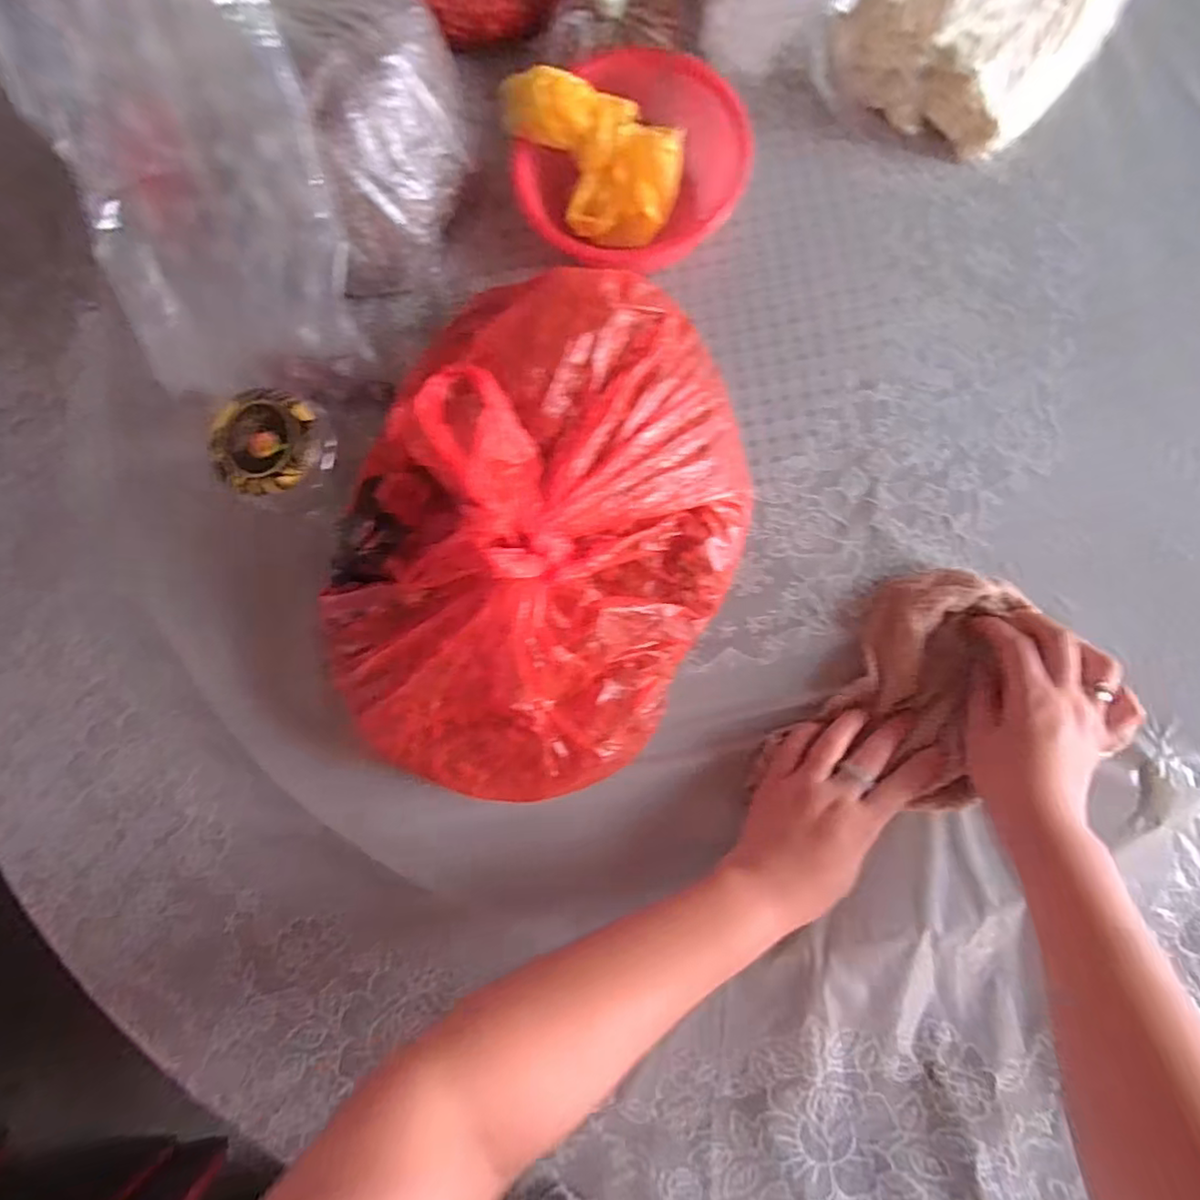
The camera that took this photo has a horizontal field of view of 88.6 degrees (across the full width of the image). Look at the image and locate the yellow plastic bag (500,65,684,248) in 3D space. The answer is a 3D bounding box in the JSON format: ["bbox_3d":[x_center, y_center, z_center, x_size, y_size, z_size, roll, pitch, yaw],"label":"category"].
[{"bbox_3d":[0.001,-0.345,0.474,0.093,0.086,0.133,-36,81,0],"label":"yellow plastic bag"}]

